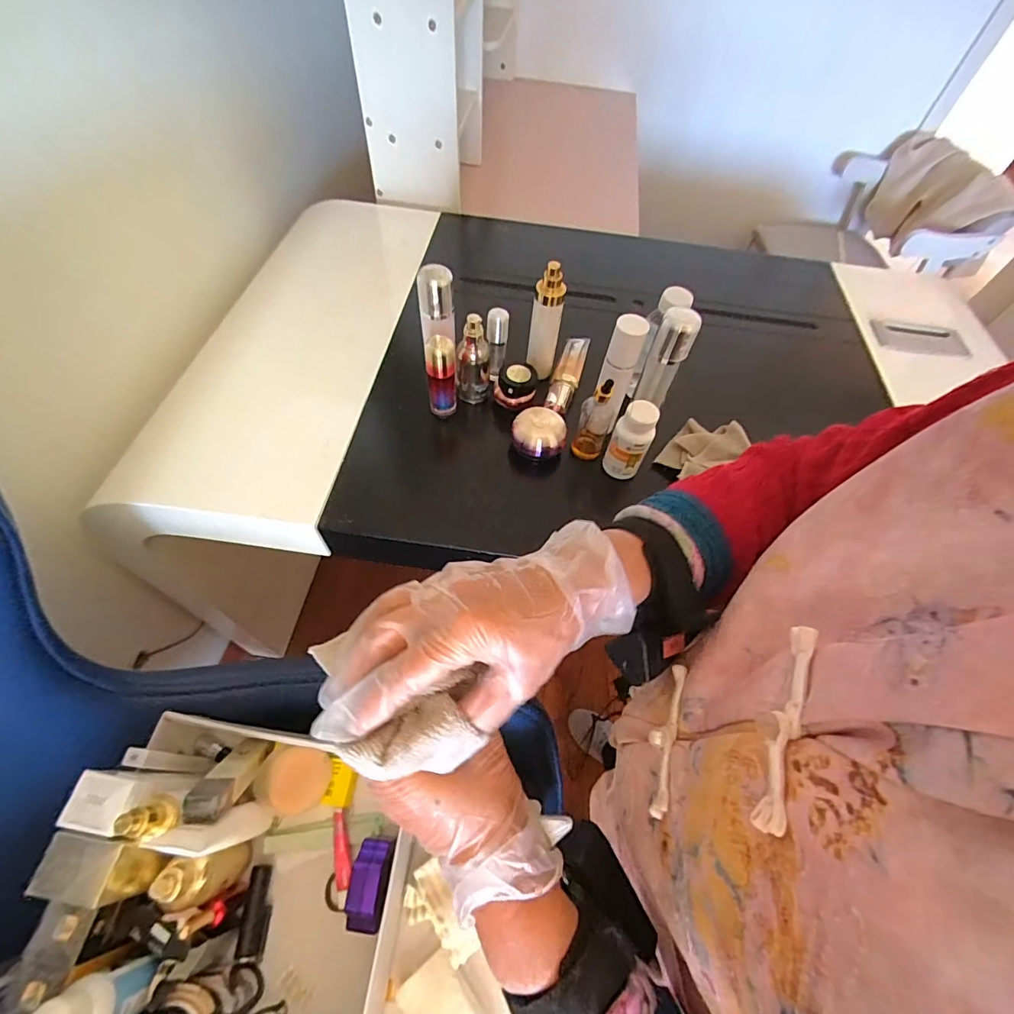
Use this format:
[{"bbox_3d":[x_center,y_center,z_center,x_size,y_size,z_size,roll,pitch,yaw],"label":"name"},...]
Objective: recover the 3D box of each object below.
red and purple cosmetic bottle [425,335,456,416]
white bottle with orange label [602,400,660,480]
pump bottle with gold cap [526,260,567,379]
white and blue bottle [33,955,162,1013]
[{"bbox_3d":[-0.091,-0.177,0.654,0.037,0.122,0.030,-2,58,-6],"label":"red and purple cosmetic bottle"},{"bbox_3d":[0.162,-0.086,0.621,0.049,0.113,0.044,20,59,8],"label":"white bottle with orange label"},{"bbox_3d":[0.057,-0.267,0.695,0.042,0.200,0.034,14,58,4],"label":"pump bottle with gold cap"},{"bbox_3d":[-0.336,0.409,0.384,0.045,0.096,0.043,-14,60,-13],"label":"white and blue bottle"}]

